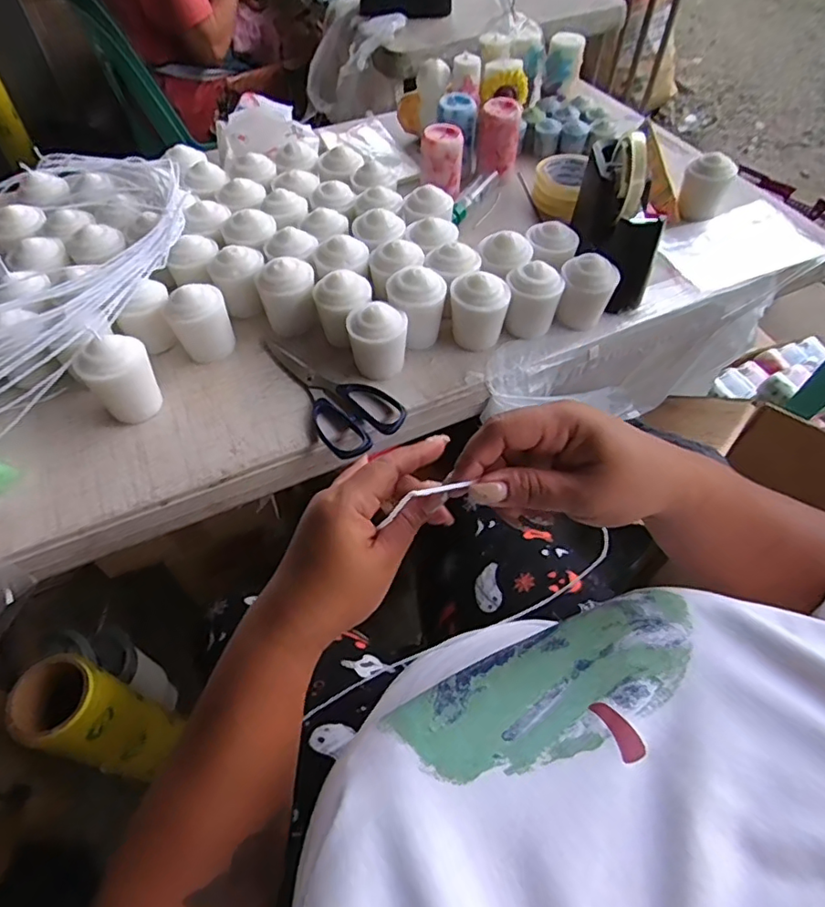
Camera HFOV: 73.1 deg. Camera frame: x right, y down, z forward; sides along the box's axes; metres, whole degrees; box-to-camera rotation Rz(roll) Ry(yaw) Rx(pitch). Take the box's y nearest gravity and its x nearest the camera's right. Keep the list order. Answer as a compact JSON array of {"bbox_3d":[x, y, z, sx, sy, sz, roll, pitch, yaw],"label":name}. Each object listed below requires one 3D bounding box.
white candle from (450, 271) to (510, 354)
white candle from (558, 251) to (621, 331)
[{"bbox_3d":[0.066,-0.144,0.563,0.054,0.076,0.056,5,55,2],"label":"white candle"},{"bbox_3d":[0.176,-0.166,0.571,0.053,0.069,0.045,19,56,12],"label":"white candle"}]

